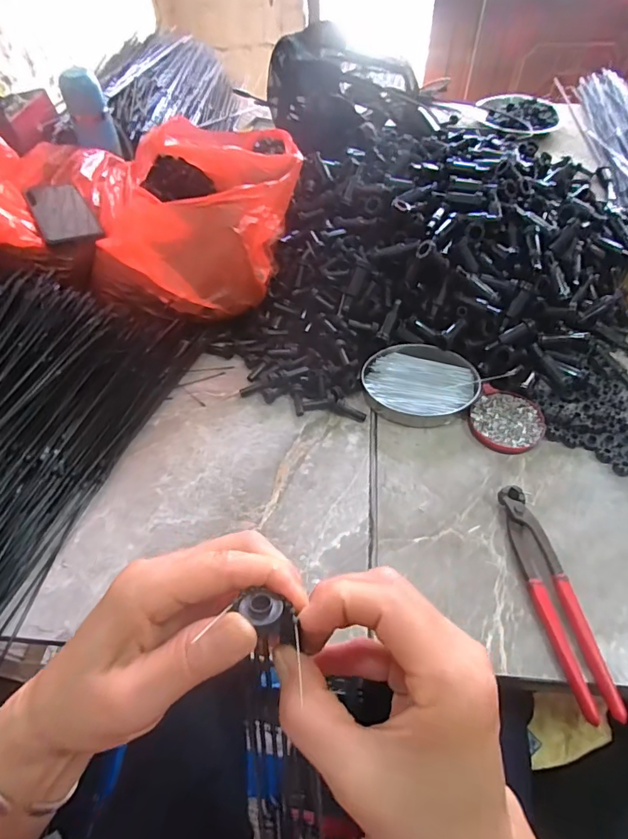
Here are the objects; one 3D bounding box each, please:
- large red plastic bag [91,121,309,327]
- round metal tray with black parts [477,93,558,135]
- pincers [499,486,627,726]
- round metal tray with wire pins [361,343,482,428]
[{"bbox_3d":[-0.168,-0.308,0.663,0.283,0.121,0.326,9,54,8],"label":"large red plastic bag"},{"bbox_3d":[0.430,-0.665,1.012,0.150,0.031,0.174,-28,57,-18],"label":"round metal tray with black parts"},{"bbox_3d":[0.216,0.155,0.422,0.035,0.022,0.200,-5,53,-3],"label":"pincers"},{"bbox_3d":[0.129,-0.045,0.563,0.131,0.022,0.113,22,57,17],"label":"round metal tray with wire pins"}]

